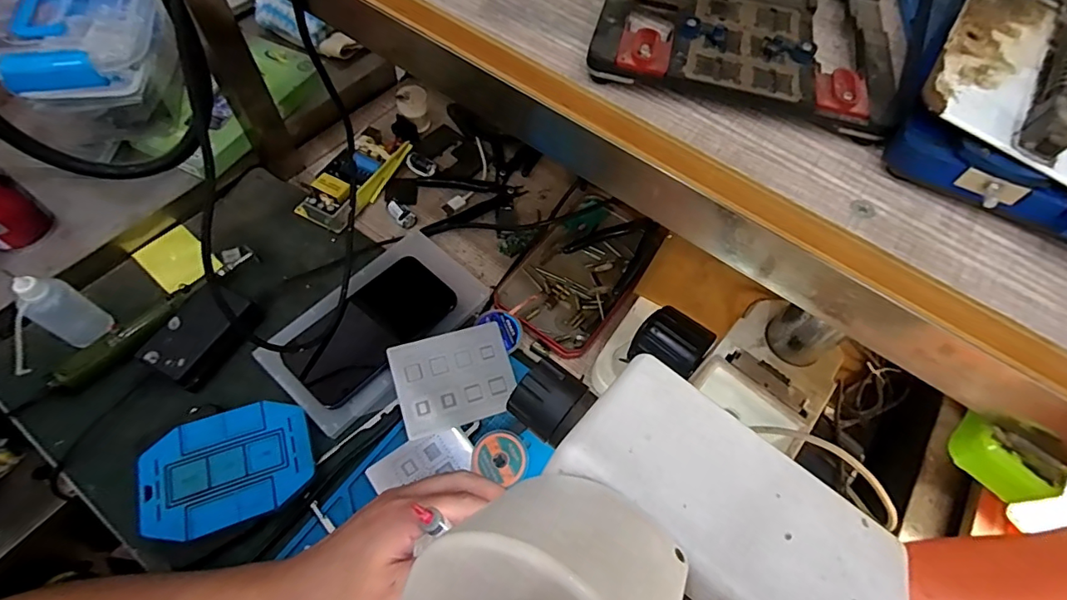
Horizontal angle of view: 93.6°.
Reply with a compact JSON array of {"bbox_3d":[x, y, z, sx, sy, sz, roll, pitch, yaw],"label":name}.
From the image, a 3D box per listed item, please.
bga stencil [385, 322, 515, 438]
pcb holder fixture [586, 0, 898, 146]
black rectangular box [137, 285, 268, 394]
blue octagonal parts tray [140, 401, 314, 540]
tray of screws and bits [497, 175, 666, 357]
[{"bbox_3d":[-0.068,0.067,0.438,0.100,0.004,0.080,-14,74,-18],"label":"bga stencil"},{"bbox_3d":[0.092,-0.123,0.220,0.117,0.015,0.117,15,60,5],"label":"pcb holder fixture"},{"bbox_3d":[-0.289,0.028,0.433,0.051,0.034,0.085,23,61,9],"label":"black rectangular box"},{"bbox_3d":[-0.234,0.130,0.386,0.117,0.018,0.085,-15,62,-12],"label":"blue octagonal parts tray"},{"bbox_3d":[0.051,-0.037,0.511,0.113,0.021,0.192,29,62,12],"label":"tray of screws and bits"}]

